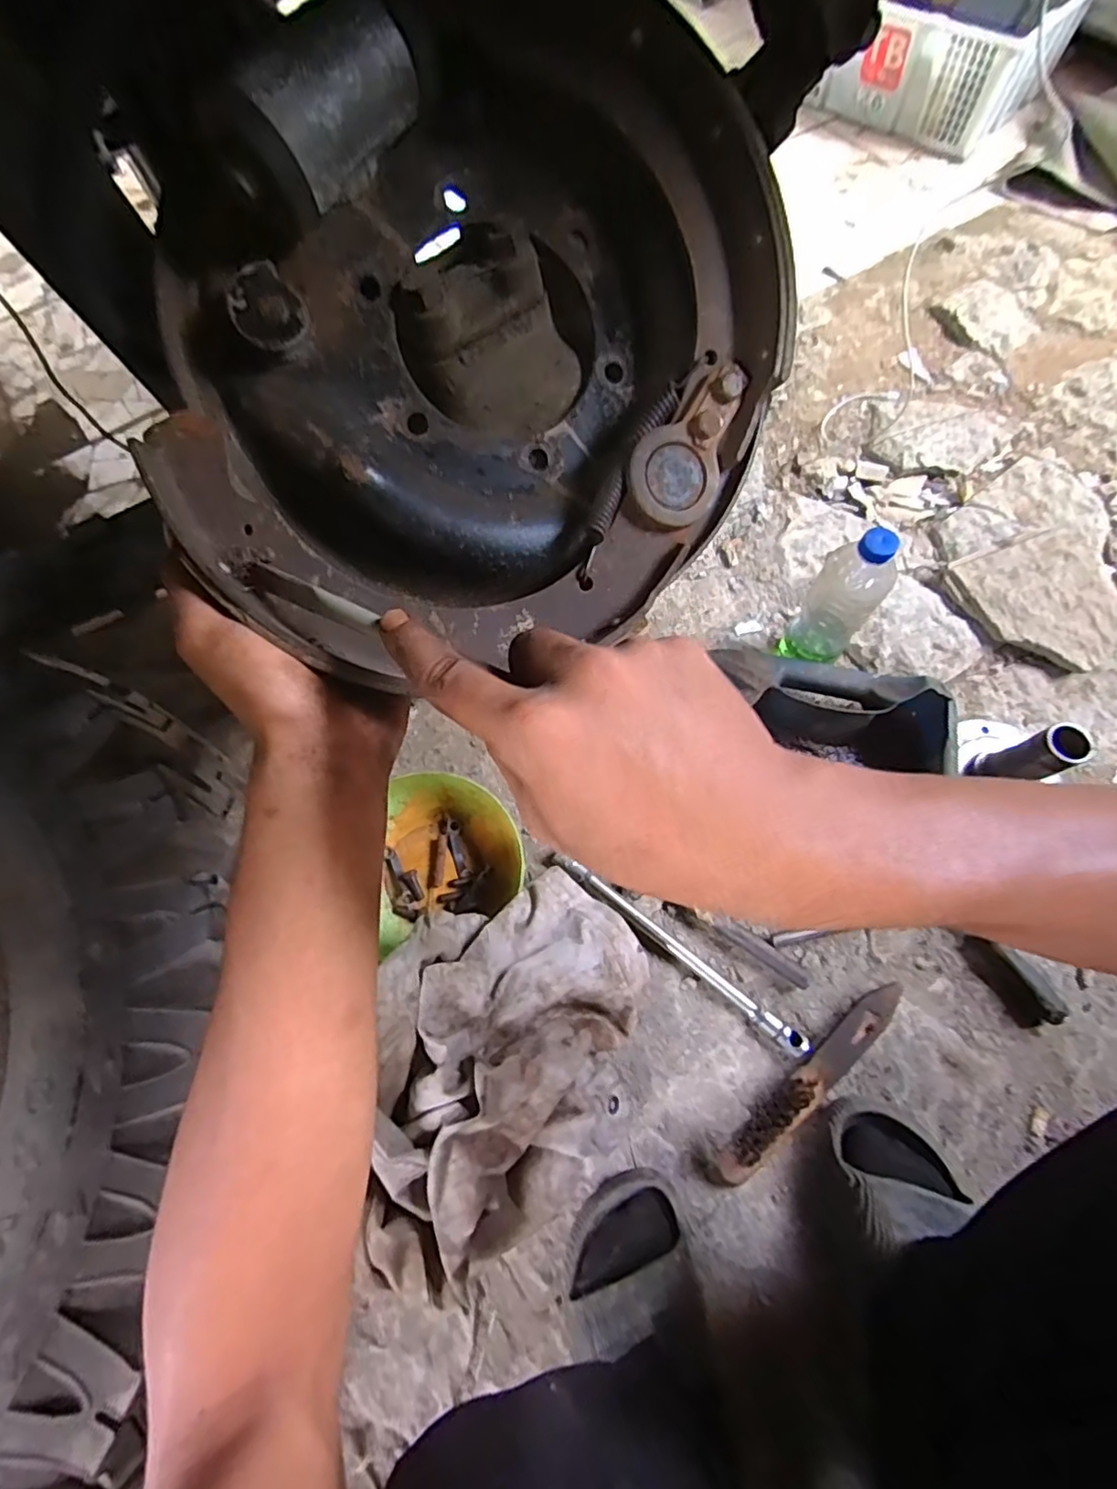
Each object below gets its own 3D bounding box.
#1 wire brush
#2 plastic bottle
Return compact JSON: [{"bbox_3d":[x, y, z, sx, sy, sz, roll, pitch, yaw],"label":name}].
[{"bbox_3d":[0.233,0.319,0.558,0.241,0.041,0.042,-38,71,-12],"label":"wire brush"},{"bbox_3d":[0.296,-0.146,0.636,0.064,0.219,0.059,38,74,16],"label":"plastic bottle"}]

